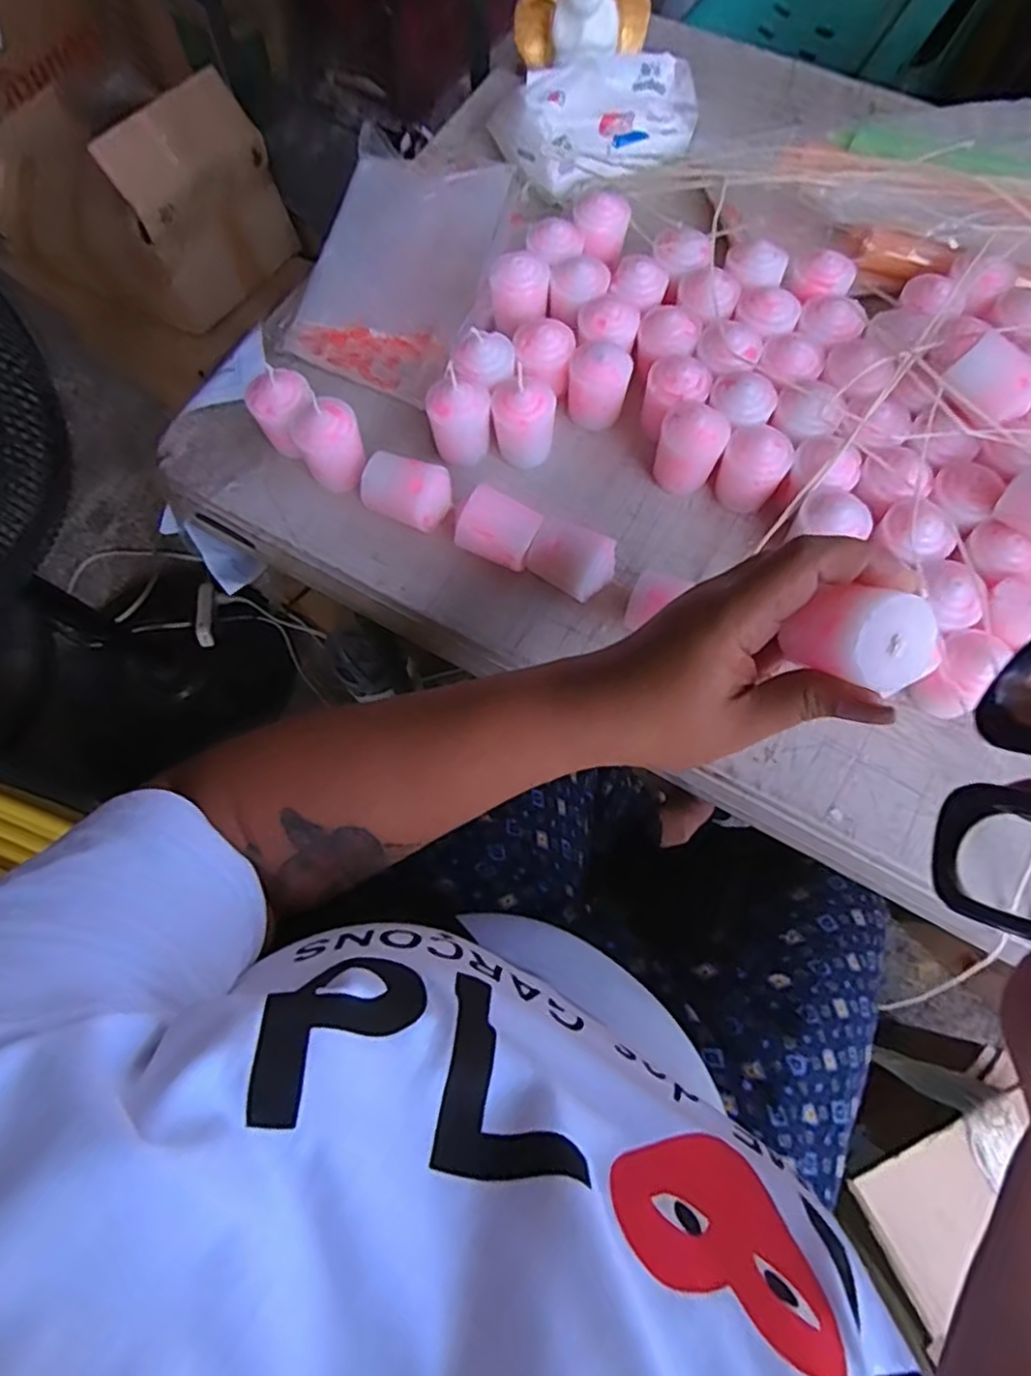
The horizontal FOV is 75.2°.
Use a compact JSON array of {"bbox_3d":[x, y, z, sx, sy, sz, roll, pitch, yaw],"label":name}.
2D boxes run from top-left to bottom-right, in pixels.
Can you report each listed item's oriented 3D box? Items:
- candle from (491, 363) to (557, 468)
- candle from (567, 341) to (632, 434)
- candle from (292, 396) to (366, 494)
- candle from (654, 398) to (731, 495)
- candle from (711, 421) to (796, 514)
[{"bbox_3d":[0.006,-0.160,0.401,0.038,0.050,0.038,-5,70,0],"label":"candle"},{"bbox_3d":[0.052,-0.190,0.417,0.037,0.048,0.040,-1,71,2],"label":"candle"},{"bbox_3d":[-0.110,-0.146,0.402,0.038,0.043,0.041,-23,71,-6],"label":"candle"},{"bbox_3d":[0.105,-0.144,0.401,0.036,0.045,0.033,-1,71,2],"label":"candle"},{"bbox_3d":[0.141,-0.130,0.396,0.036,0.037,0.036,-1,71,2],"label":"candle"}]

